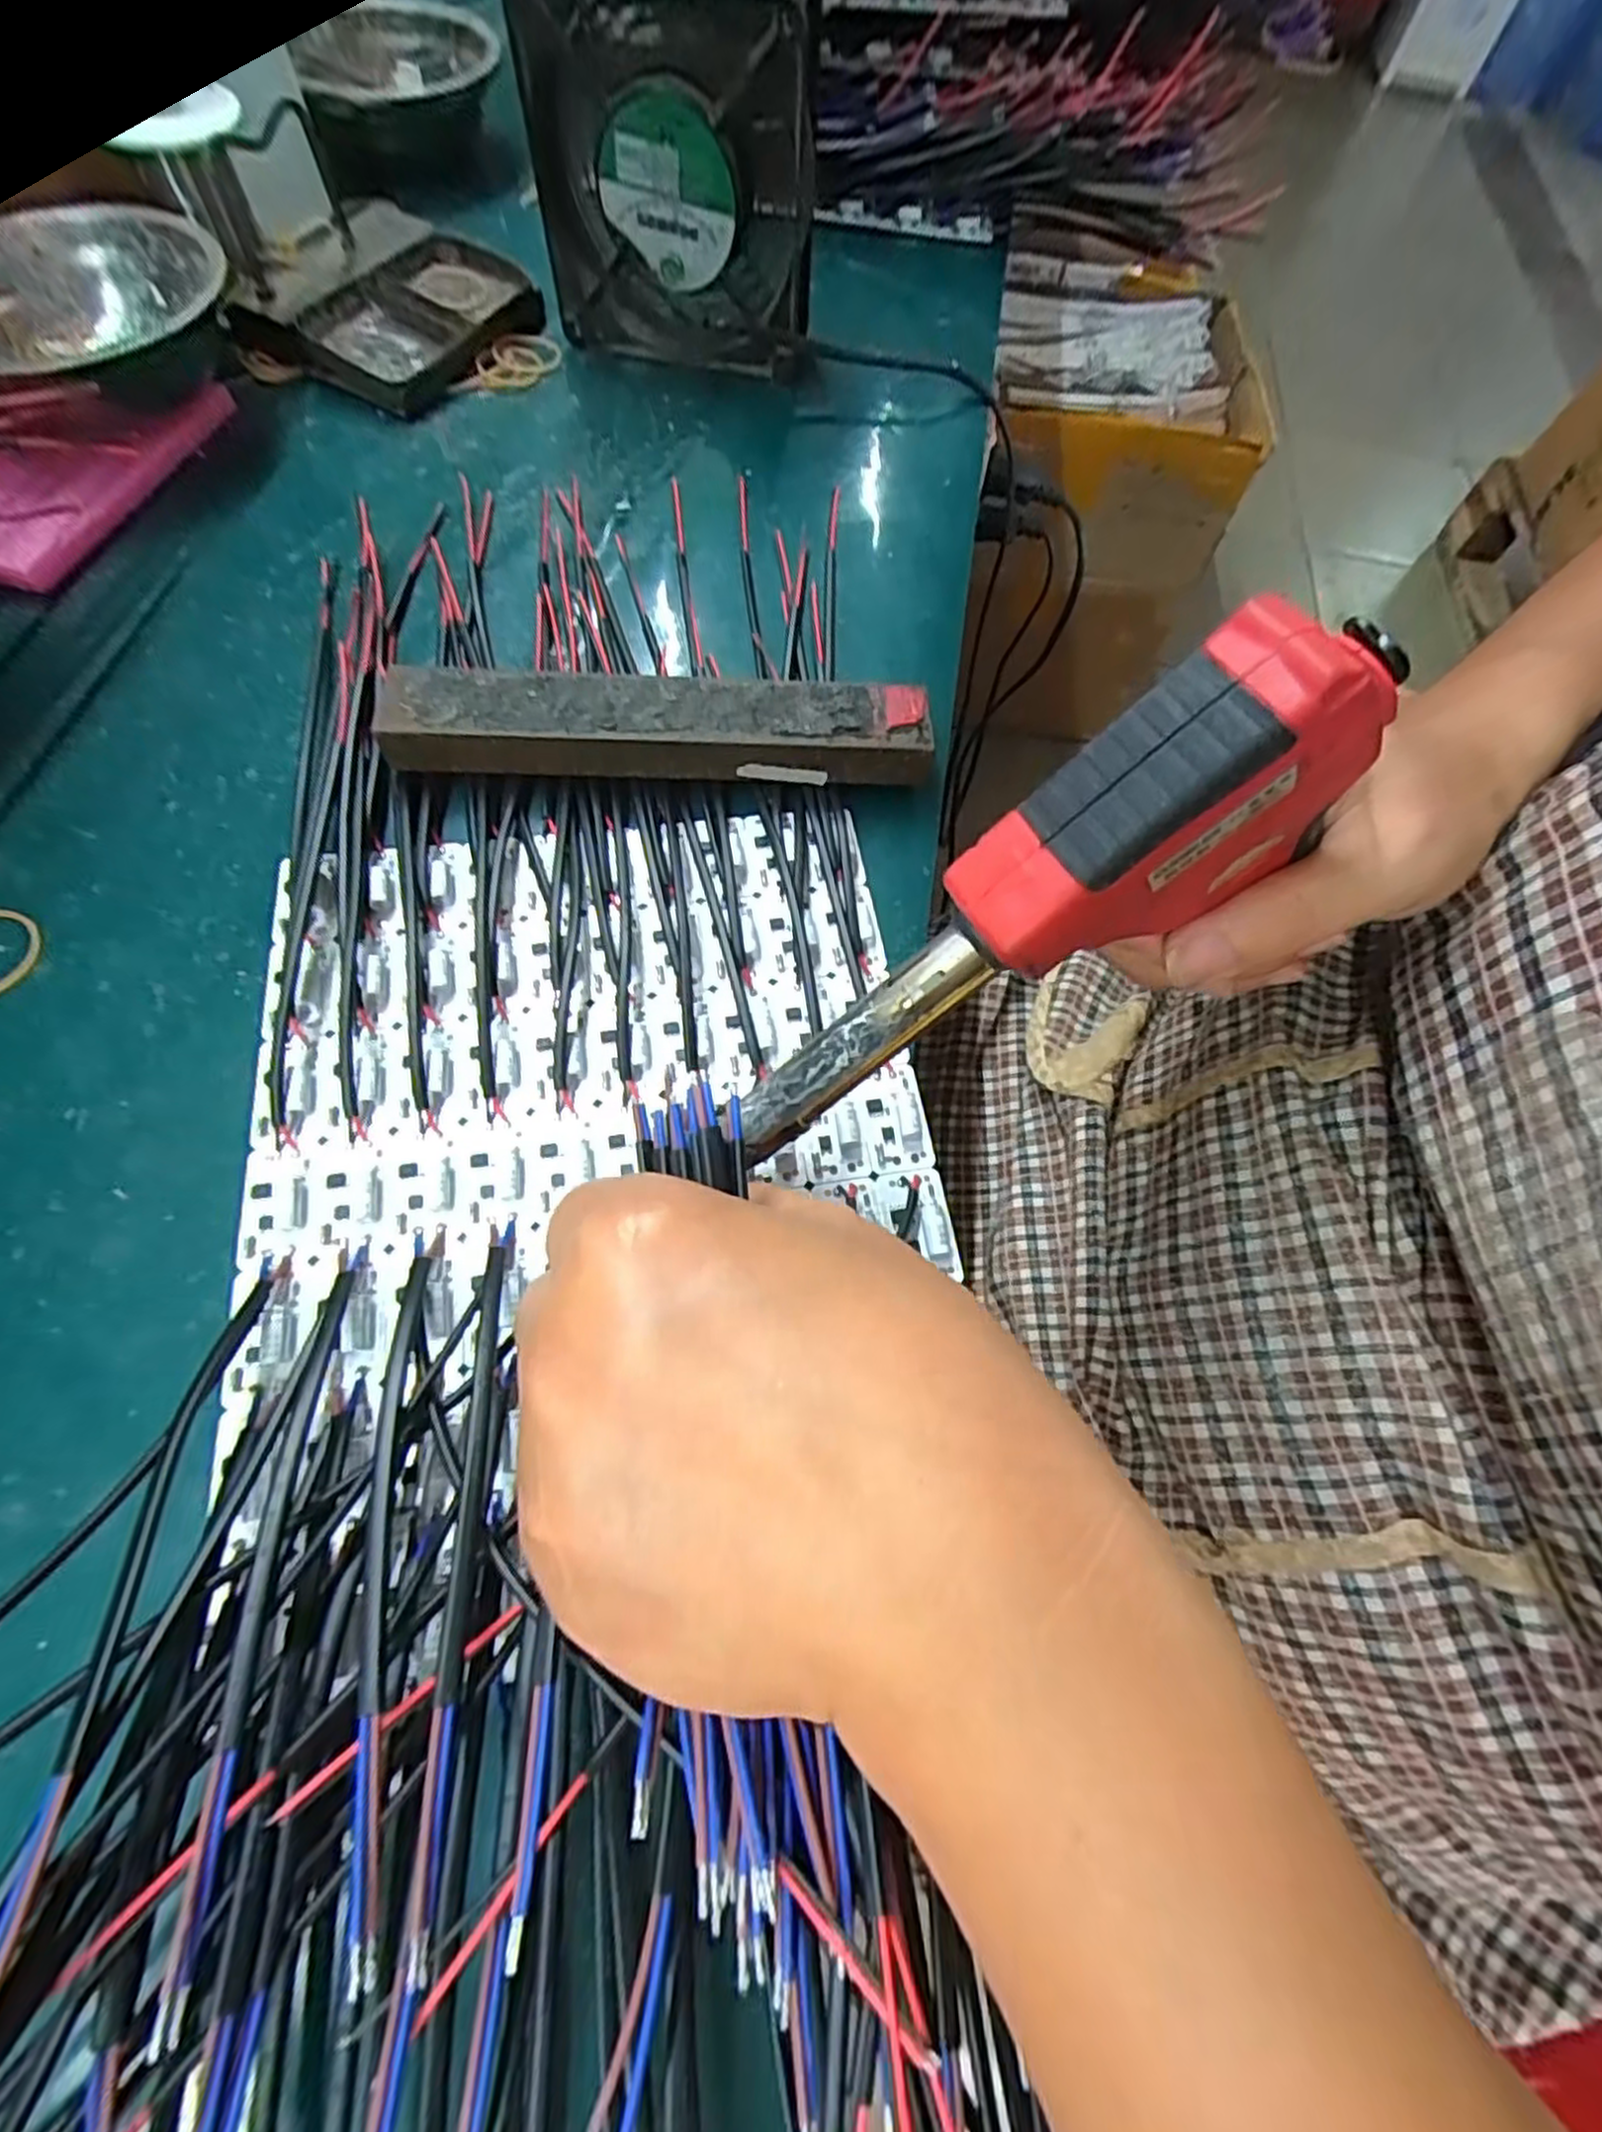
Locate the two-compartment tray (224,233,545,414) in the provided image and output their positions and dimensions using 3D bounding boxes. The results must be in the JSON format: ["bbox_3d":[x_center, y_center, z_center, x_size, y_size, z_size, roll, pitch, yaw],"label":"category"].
[{"bbox_3d":[-0.193,-0.366,0.383,0.088,0.020,0.119,35,69,11],"label":"two-compartment tray"}]

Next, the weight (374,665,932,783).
[{"bbox_3d":[-0.050,-0.120,0.282,0.187,0.026,0.031,-1,67,-3],"label":"weight"}]

